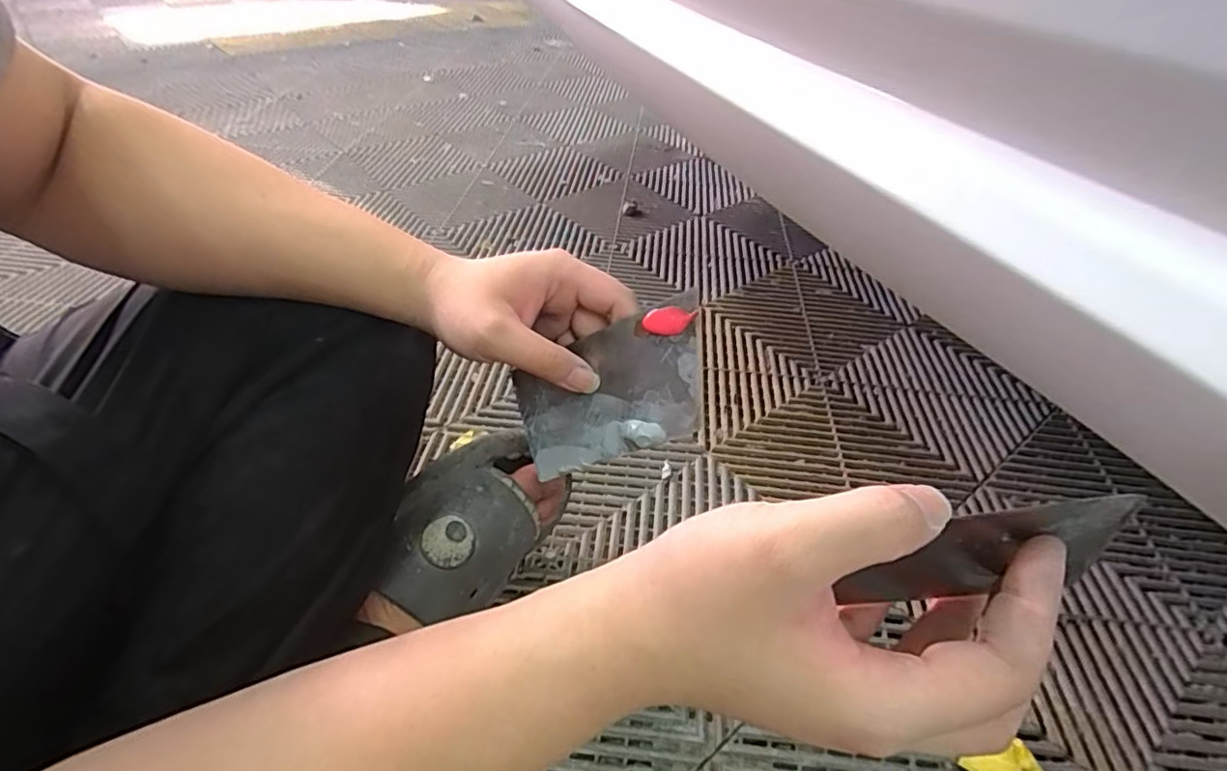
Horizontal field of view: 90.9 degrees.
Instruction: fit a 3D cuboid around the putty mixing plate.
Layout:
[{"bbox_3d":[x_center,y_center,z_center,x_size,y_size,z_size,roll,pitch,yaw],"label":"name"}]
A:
[{"bbox_3d":[-0.003,0.005,0.356,0.007,0.129,0.076,2,70,-60],"label":"putty mixing plate"}]

